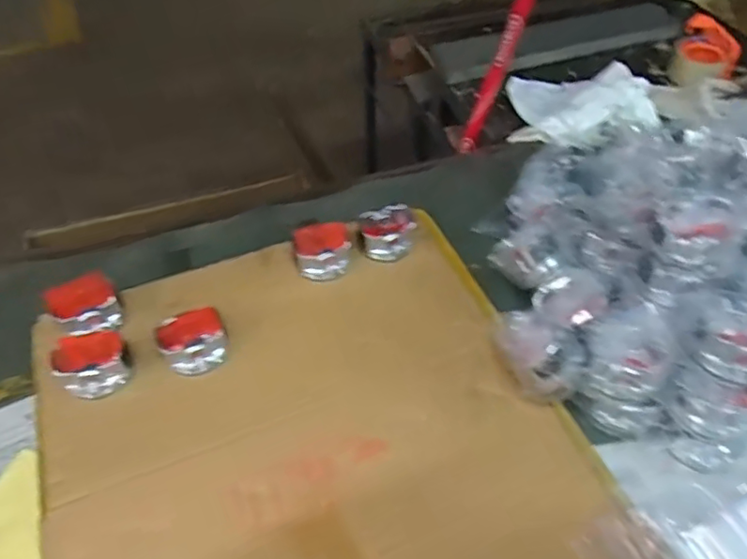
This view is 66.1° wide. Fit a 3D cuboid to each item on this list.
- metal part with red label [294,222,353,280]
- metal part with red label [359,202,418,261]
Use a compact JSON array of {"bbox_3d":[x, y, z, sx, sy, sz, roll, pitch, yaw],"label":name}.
[{"bbox_3d":[-0.062,-0.031,0.708,0.071,0.051,0.058,-10,50,-5],"label":"metal part with red label"},{"bbox_3d":[0.018,-0.059,0.730,0.069,0.037,0.062,-3,50,0],"label":"metal part with red label"}]

